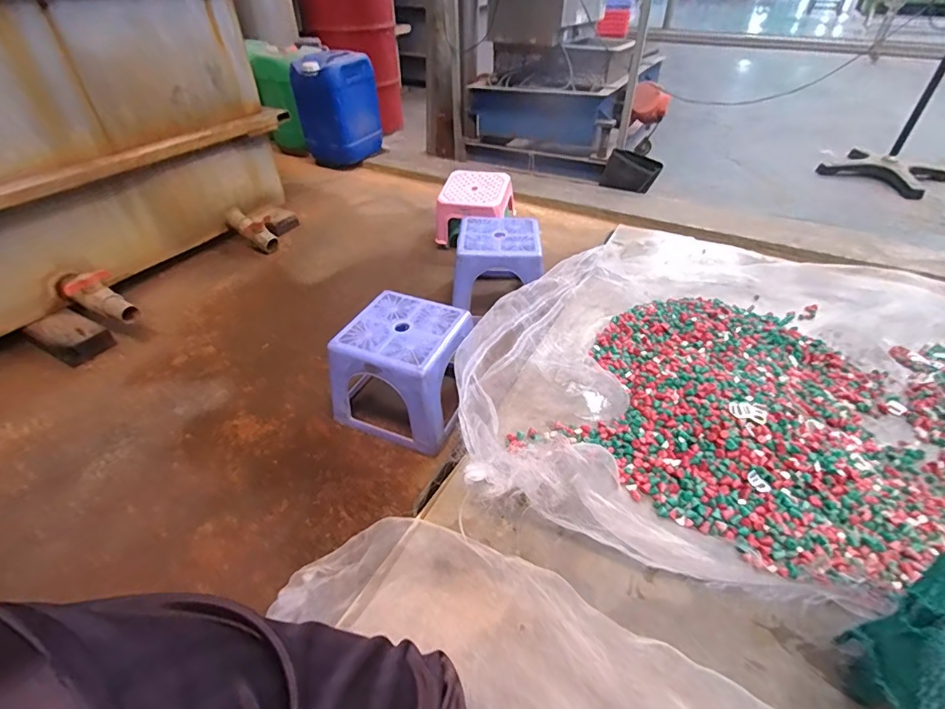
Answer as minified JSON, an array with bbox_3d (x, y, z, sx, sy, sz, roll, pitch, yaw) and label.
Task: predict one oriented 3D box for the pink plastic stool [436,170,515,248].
[{"bbox_3d":[0.015,-0.510,1.579,0.235,0.173,0.253,11,42,13],"label":"pink plastic stool"}]

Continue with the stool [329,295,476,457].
[{"bbox_3d":[-0.136,0.036,0.967,0.245,0.212,0.232,15,42,18],"label":"stool"}]

